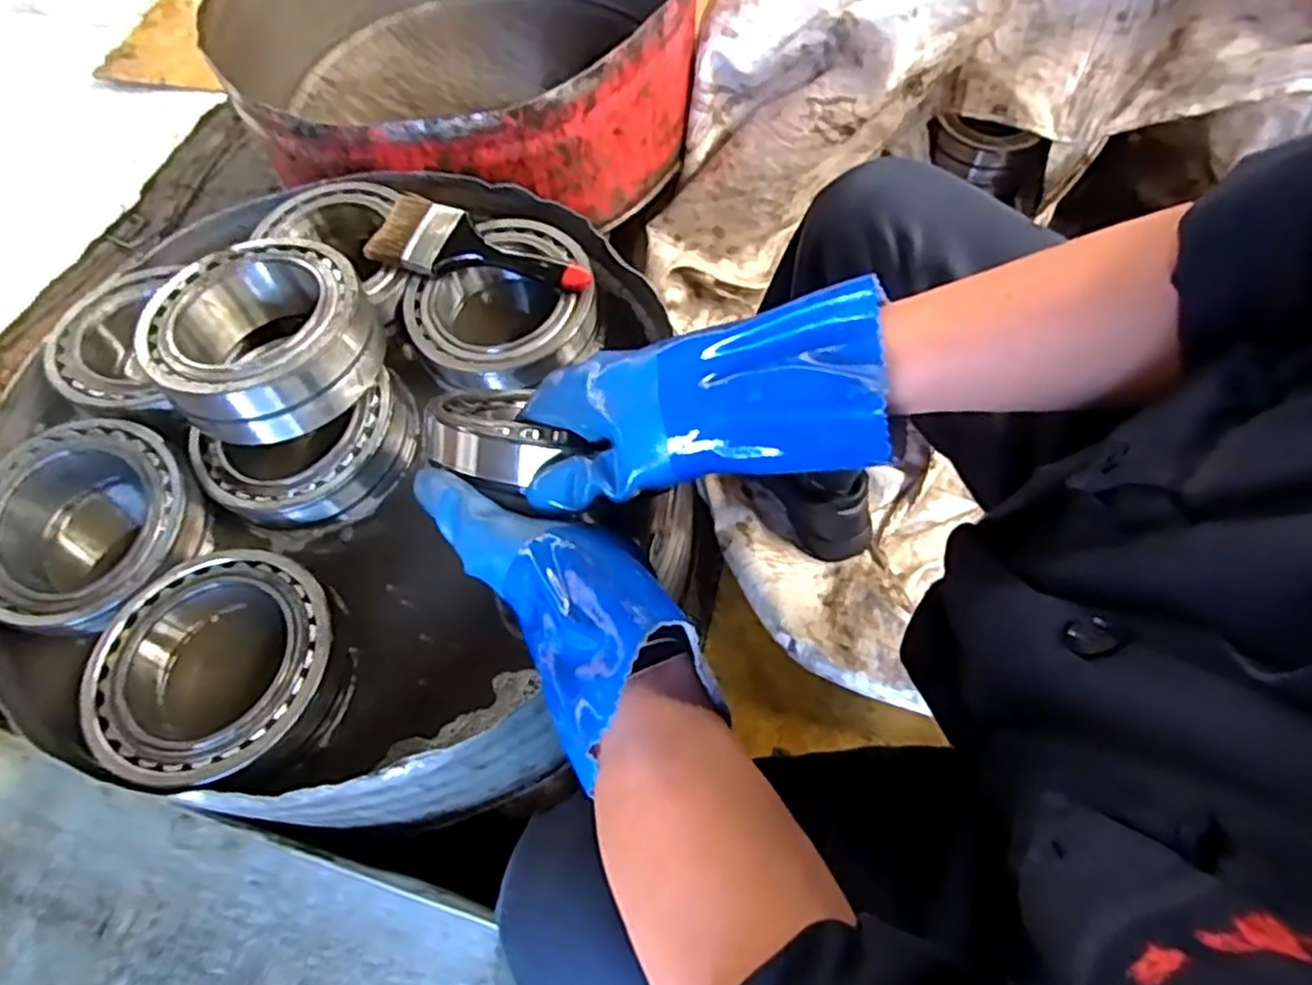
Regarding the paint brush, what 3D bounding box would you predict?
[{"bbox_3d":[-0.152,-0.217,0.655,0.198,0.018,0.071,12,64,9],"label":"paint brush"}]

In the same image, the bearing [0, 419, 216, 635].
[{"bbox_3d":[-0.435,0.024,0.566,0.156,0.057,0.156,-1,63,2],"label":"bearing"}]

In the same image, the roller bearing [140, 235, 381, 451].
[{"bbox_3d":[-0.308,-0.124,0.595,0.157,0.075,0.149,-1,63,2],"label":"roller bearing"}]

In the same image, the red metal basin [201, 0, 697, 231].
[{"bbox_3d":[-0.222,-0.569,0.950,0.556,0.203,0.575,-1,63,2],"label":"red metal basin"}]

